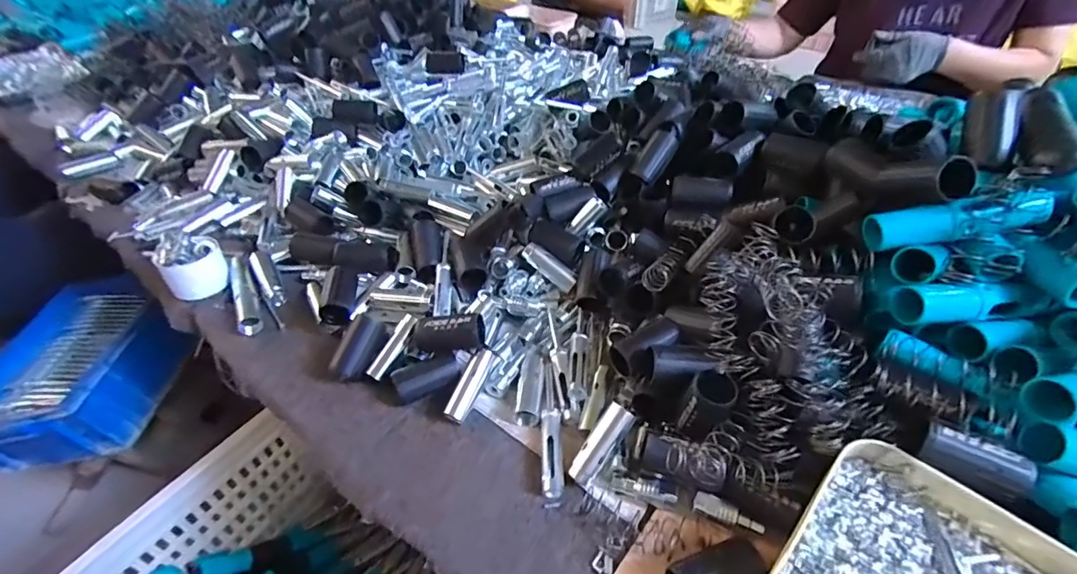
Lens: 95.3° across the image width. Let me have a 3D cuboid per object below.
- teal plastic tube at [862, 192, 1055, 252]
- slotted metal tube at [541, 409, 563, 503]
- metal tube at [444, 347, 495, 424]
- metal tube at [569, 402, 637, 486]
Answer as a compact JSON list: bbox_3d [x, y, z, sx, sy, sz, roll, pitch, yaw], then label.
[{"bbox_3d":[0.317,-0.051,0.373,0.114,0.024,0.022,-9,40,17],"label":"teal plastic tube"},{"bbox_3d":[0.012,0.141,0.423,0.017,0.013,0.078,0,42,1],"label":"slotted metal tube"},{"bbox_3d":[-0.062,0.092,0.464,0.018,0.024,0.073,16,60,18],"label":"metal tube"},{"bbox_3d":[0.052,0.129,0.403,0.022,0.015,0.068,32,84,31],"label":"metal tube"}]

